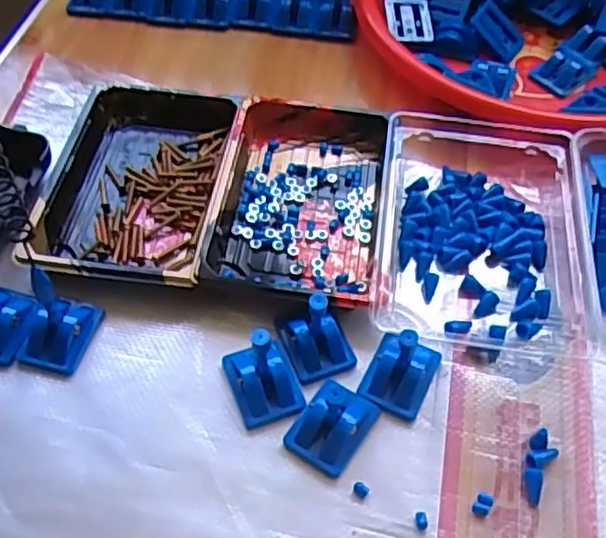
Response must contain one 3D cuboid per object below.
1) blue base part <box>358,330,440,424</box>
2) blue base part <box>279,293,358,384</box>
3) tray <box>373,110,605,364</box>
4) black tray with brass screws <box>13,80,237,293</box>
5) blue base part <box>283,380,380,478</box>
[{"bbox_3d":[0.053,0.048,0.361,0.034,0.043,0.042,22,57,15],"label":"blue base part"},{"bbox_3d":[0.007,0.031,0.369,0.033,0.042,0.038,-19,56,-13],"label":"blue base part"},{"bbox_3d":[0.107,-0.030,0.420,0.122,0.033,0.166,5,54,3],"label":"tray"},{"bbox_3d":[-0.104,-0.057,0.442,0.107,0.023,0.161,6,54,4],"label":"black tray with brass screws"},{"bbox_3d":[0.015,0.079,0.353,0.033,0.016,0.044,28,58,19],"label":"blue base part"}]

